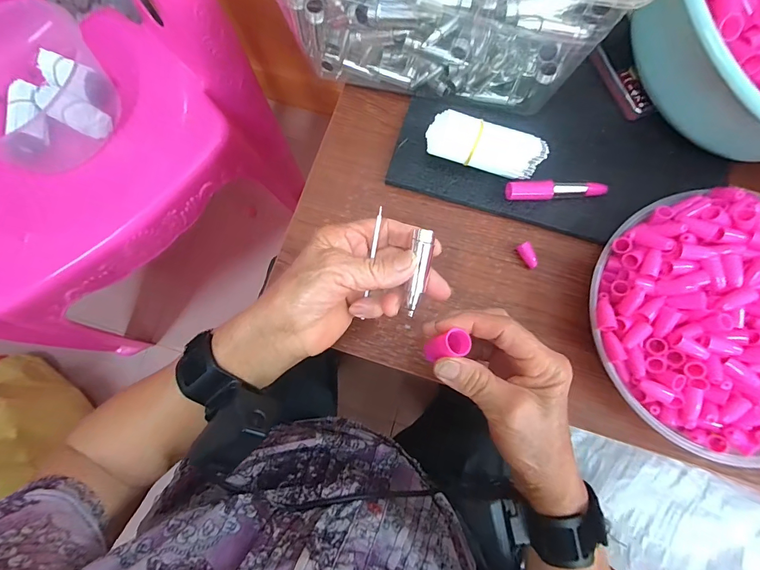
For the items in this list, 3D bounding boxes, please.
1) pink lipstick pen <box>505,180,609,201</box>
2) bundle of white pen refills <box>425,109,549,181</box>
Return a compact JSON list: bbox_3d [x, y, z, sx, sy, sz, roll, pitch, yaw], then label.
[{"bbox_3d":[0.177,-0.093,0.376,0.100,0.013,0.018,0,79,0],"label":"pink lipstick pen"},{"bbox_3d":[0.101,-0.135,0.367,0.109,0.030,0.035,18,79,4],"label":"bundle of white pen refills"}]

